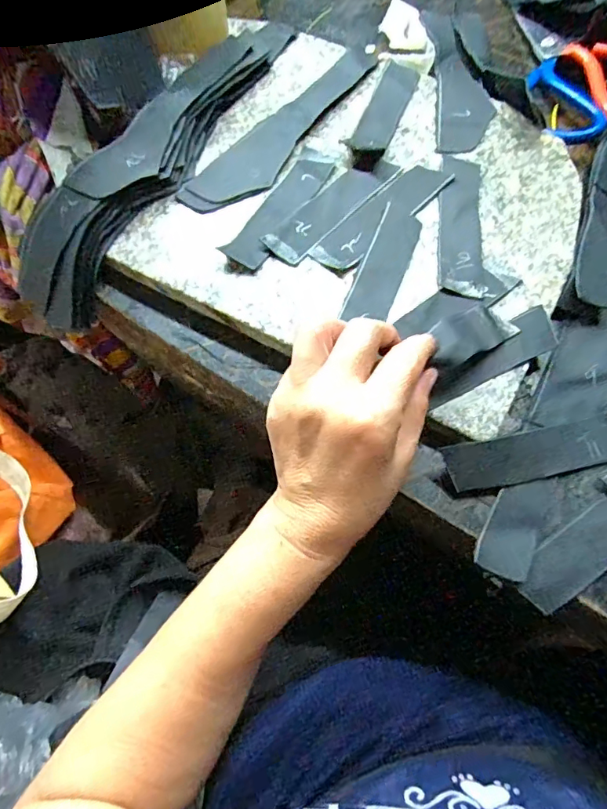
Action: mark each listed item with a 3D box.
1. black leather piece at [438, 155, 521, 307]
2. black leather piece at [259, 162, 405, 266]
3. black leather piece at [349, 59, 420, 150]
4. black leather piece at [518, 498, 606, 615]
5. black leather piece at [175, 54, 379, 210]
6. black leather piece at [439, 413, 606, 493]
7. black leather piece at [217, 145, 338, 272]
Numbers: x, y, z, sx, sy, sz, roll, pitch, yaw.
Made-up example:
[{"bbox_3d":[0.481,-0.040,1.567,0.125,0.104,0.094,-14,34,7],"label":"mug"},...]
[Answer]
[{"bbox_3d":[0.119,-0.126,0.342,0.044,0.005,0.121,4,70,3],"label":"black leather piece"},{"bbox_3d":[0.022,-0.146,0.355,0.030,0.004,0.119,40,76,15],"label":"black leather piece"},{"bbox_3d":[0.067,-0.240,0.389,0.030,0.004,0.097,21,72,11],"label":"black leather piece"},{"bbox_3d":[0.158,0.086,0.276,0.074,0.011,0.030,-34,72,-10],"label":"black leather piece"},{"bbox_3d":[-0.012,-0.218,0.382,0.050,0.004,0.204,38,76,17],"label":"black leather piece"},{"bbox_3d":[0.145,0.030,0.297,0.114,0.004,0.028,-11,79,-6],"label":"black leather piece"},{"bbox_3d":[-0.016,-0.146,0.353,0.030,0.006,0.113,32,74,13],"label":"black leather piece"}]

